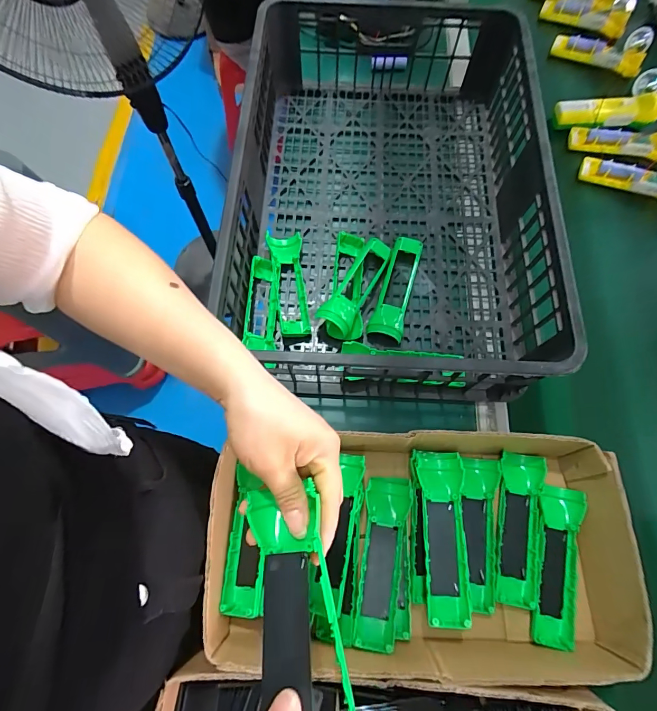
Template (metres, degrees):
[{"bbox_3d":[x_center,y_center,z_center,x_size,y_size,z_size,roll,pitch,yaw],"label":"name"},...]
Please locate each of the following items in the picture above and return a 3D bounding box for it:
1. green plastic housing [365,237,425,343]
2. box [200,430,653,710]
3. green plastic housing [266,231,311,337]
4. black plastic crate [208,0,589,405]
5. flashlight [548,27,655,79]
[{"bbox_3d":[0.101,-0.099,0.551,0.048,0.035,0.162,18,73,7],"label":"green plastic housing"},{"bbox_3d":[0.096,0.211,0.421,0.432,0.083,0.237,-4,72,0],"label":"box"},{"bbox_3d":[-0.058,-0.104,0.556,0.049,0.033,0.166,-7,72,-1],"label":"green plastic housing"},{"bbox_3d":[0.081,-0.251,0.548,0.394,0.132,0.616,1,72,2],"label":"black plastic crate"},{"bbox_3d":[0.499,-0.567,0.702,0.160,0.037,0.072,18,73,8],"label":"flashlight"}]

